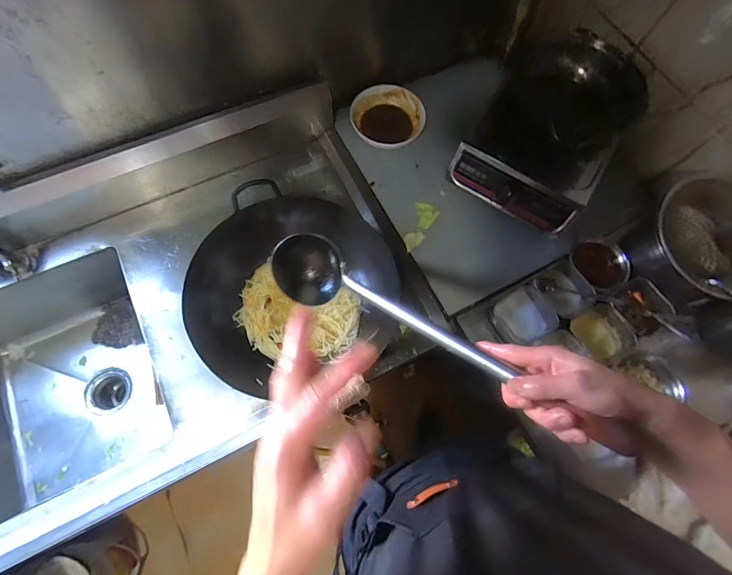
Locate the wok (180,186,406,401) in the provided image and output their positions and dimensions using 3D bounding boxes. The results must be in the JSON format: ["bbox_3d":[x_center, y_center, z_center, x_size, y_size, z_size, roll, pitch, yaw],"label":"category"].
[{"bbox_3d":[-0.129,0.024,0.715,0.357,0.150,0.372,1,71,-2],"label":"wok"}]

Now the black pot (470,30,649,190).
[{"bbox_3d":[0.457,-0.420,0.851,0.285,0.176,0.274,43,75,12],"label":"black pot"}]

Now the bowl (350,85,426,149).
[{"bbox_3d":[0.056,-0.426,0.924,0.181,0.052,0.169,1,71,-2],"label":"bowl"}]

